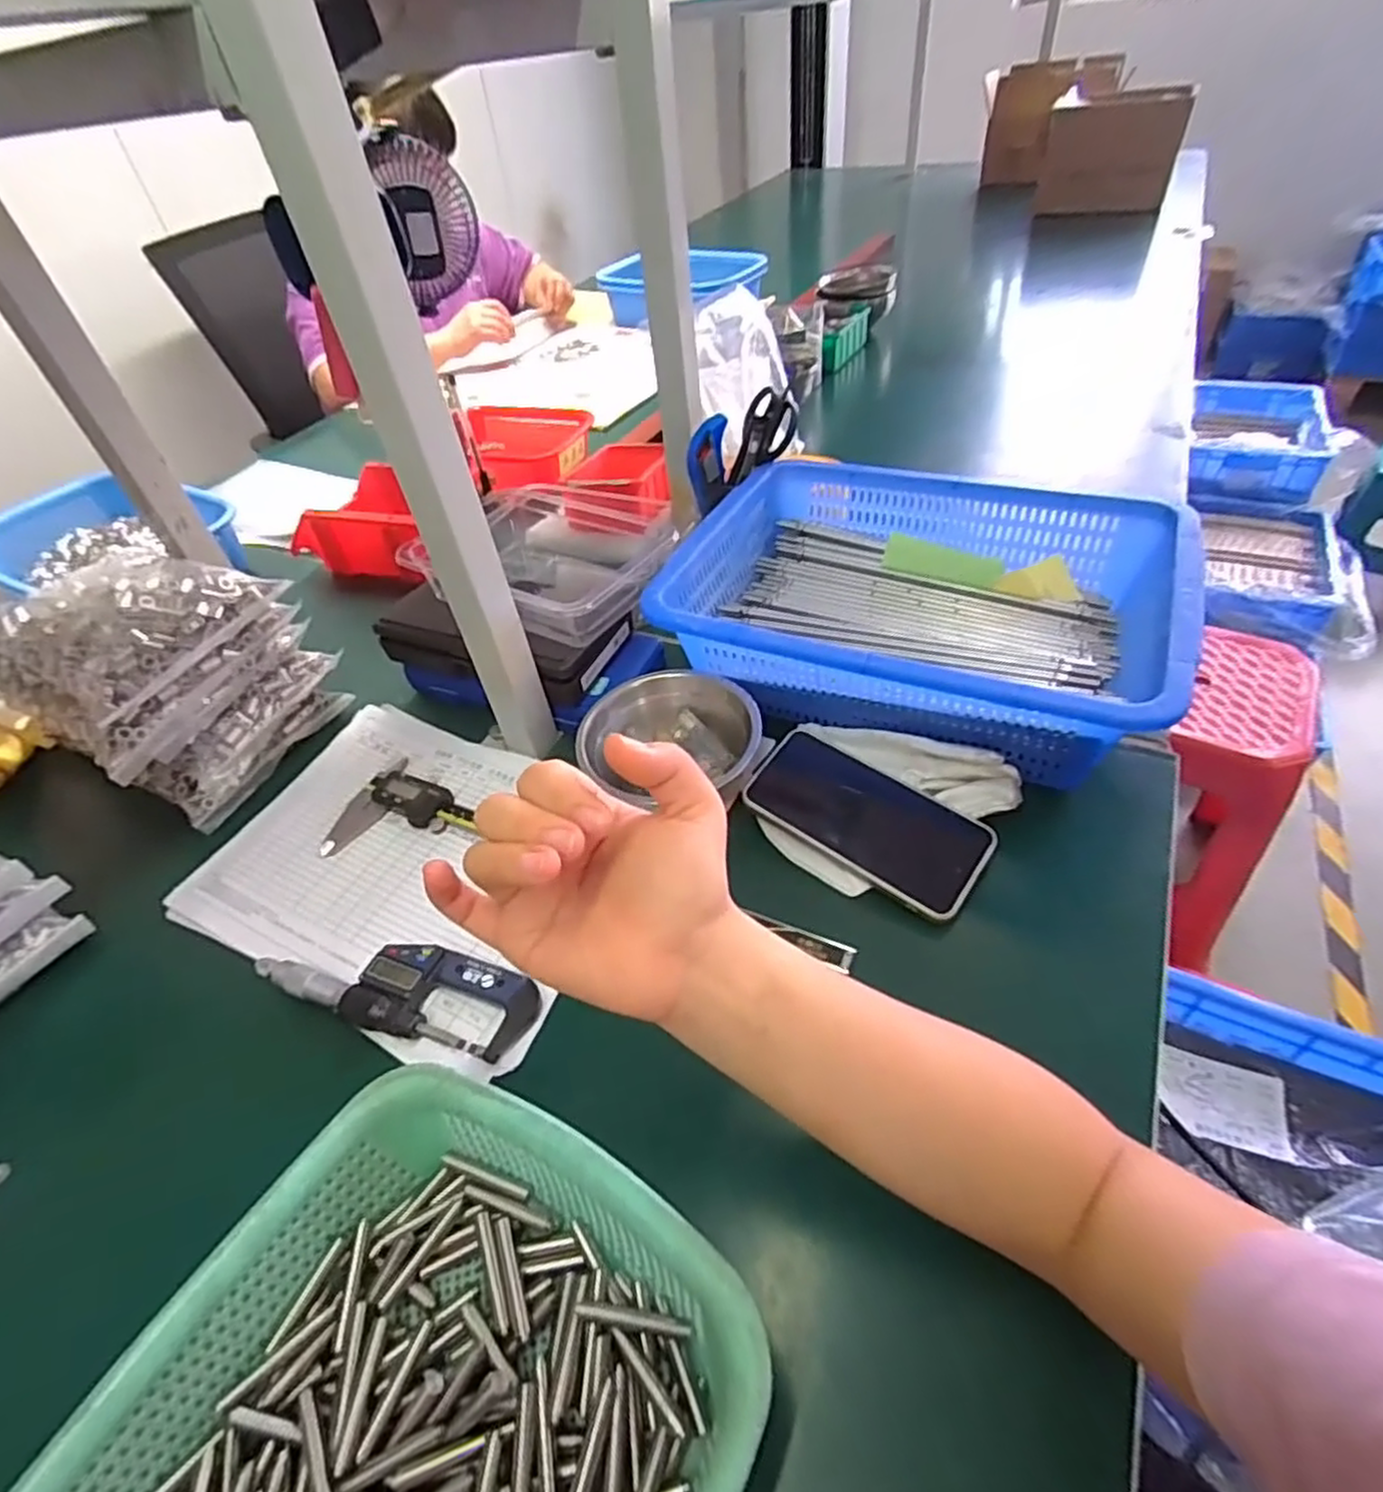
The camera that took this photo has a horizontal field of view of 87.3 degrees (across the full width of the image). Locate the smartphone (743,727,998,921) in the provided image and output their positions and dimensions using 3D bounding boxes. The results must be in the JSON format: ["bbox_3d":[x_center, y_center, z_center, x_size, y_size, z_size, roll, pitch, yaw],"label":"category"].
[{"bbox_3d":[0.114,0.046,0.482,0.158,0.012,0.072,31,72,27],"label":"smartphone"}]

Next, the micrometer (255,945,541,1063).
[{"bbox_3d":[-0.180,0.149,0.446,0.176,0.021,0.053,7,47,14],"label":"micrometer"}]

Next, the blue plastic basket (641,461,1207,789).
[{"bbox_3d":[0.169,-0.113,0.555,0.341,0.085,0.255,14,49,20],"label":"blue plastic basket"}]

